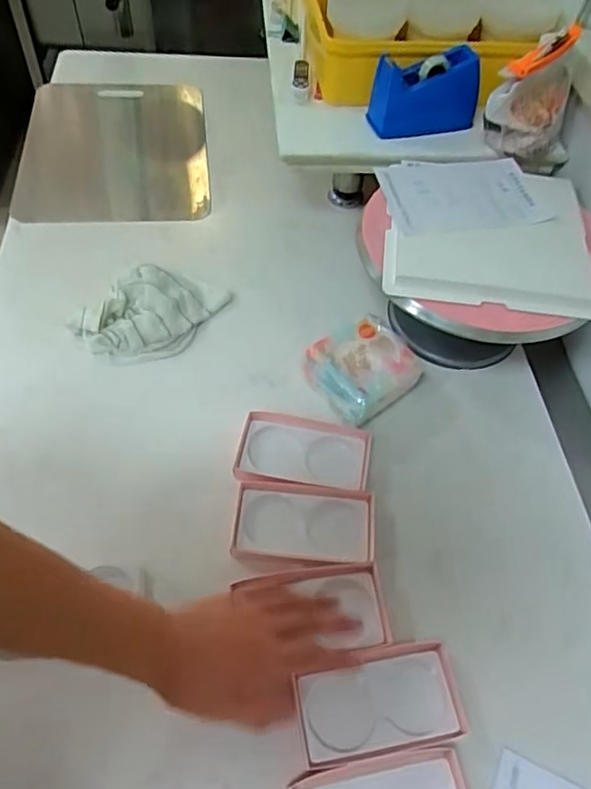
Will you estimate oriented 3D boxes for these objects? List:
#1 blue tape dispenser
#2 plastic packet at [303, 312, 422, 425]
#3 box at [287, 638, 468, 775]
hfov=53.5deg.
[{"bbox_3d":[0.171,-0.399,0.774,0.136,0.086,0.063,-13,57,-12],"label":"blue tape dispenser"},{"bbox_3d":[0.078,-0.029,0.709,0.127,0.053,0.106,-31,62,-22],"label":"plastic packet"},{"bbox_3d":[0.074,0.273,0.522,0.142,0.020,0.082,-7,56,-8],"label":"box"}]

